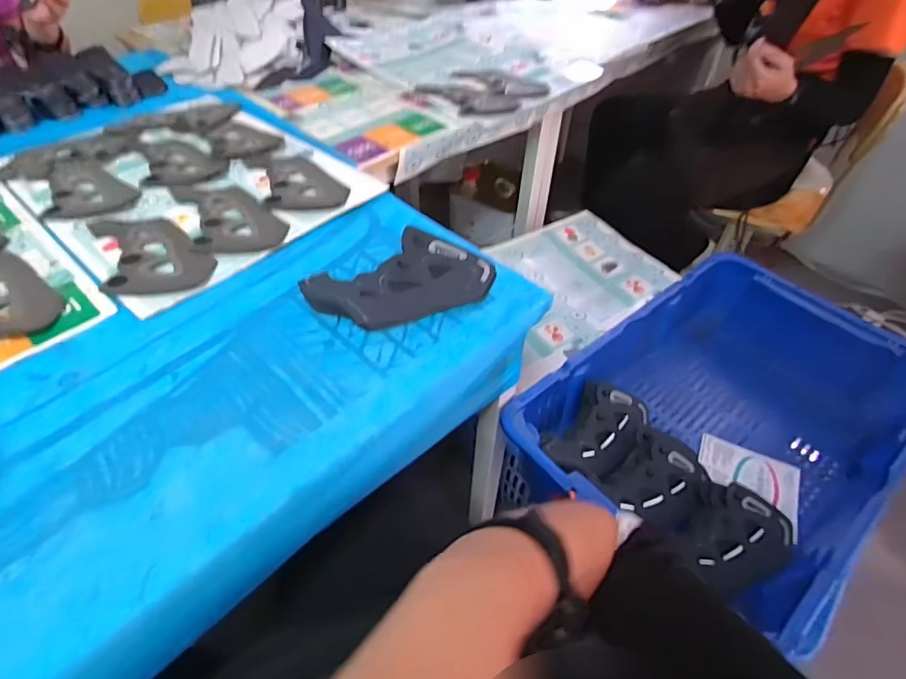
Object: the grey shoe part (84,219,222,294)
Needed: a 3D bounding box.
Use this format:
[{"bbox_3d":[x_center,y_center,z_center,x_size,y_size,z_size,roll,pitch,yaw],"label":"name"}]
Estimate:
[{"bbox_3d":[-0.396,-0.115,0.640,0.121,0.007,0.207,-32,55,-27],"label":"grey shoe part"}]

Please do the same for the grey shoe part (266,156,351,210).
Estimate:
[{"bbox_3d":[-0.221,-0.241,0.755,0.111,0.004,0.155,-10,48,-11],"label":"grey shoe part"}]

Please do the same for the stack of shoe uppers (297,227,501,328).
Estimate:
[{"bbox_3d":[-0.060,-0.073,0.590,0.223,0.035,0.111,-18,50,-18],"label":"stack of shoe uppers"}]

